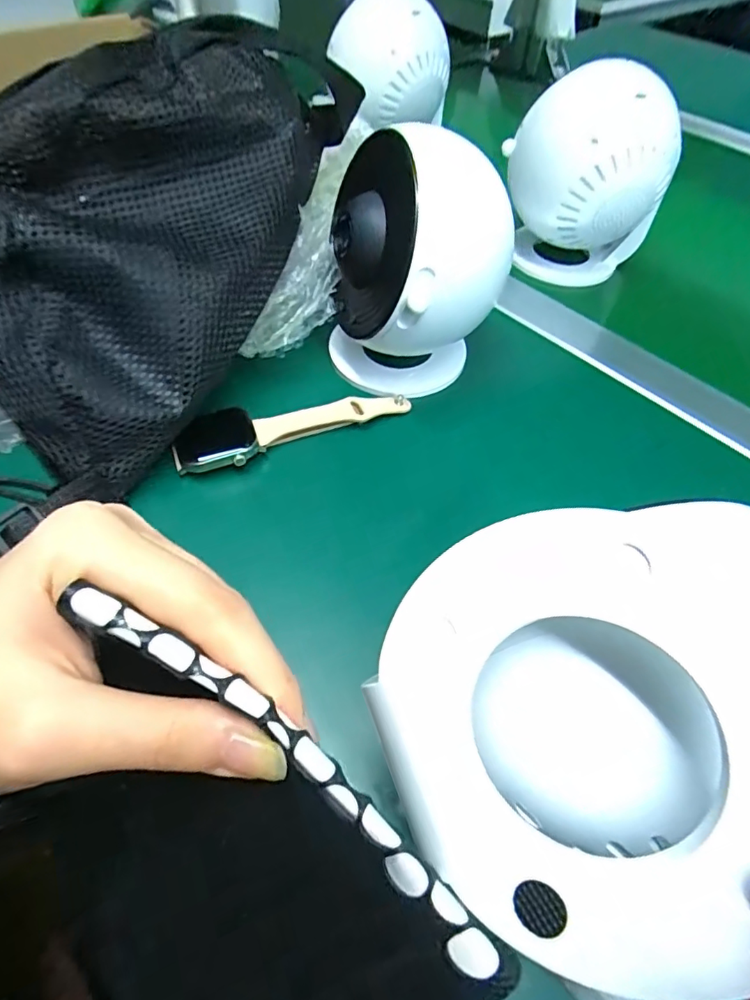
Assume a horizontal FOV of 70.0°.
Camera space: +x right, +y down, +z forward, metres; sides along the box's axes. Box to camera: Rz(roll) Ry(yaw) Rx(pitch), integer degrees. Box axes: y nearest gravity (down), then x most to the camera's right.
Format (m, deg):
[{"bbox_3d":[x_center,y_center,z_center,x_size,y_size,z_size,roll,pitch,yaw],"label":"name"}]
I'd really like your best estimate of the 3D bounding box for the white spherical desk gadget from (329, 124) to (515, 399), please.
[{"bbox_3d":[0.020,-0.117,0.284,0.094,0.117,0.080,9,52,4],"label":"white spherical desk gadget"}]

